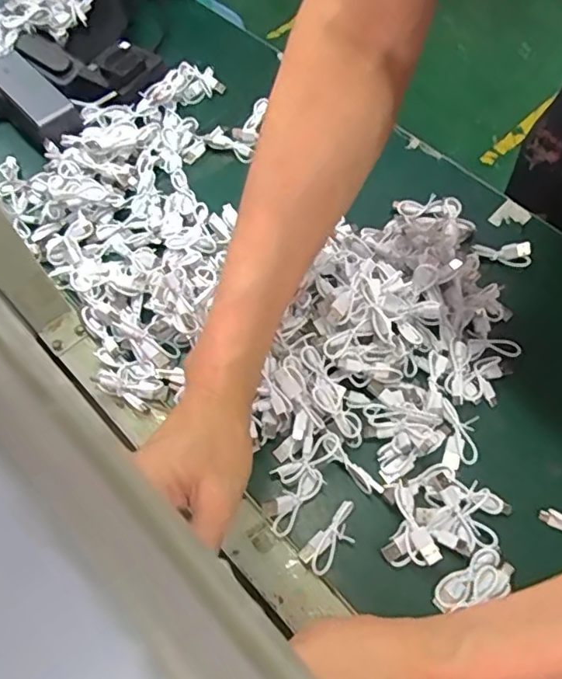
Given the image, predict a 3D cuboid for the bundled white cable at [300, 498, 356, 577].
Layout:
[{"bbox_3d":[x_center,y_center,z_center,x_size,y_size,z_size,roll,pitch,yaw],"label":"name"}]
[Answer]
[{"bbox_3d":[0.040,0.151,0.448,0.057,0.008,0.025,-41,67,-18],"label":"bundled white cable"}]

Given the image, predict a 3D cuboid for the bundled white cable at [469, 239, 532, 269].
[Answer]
[{"bbox_3d":[0.214,-0.081,0.571,0.057,0.017,0.024,1,61,2],"label":"bundled white cable"}]

